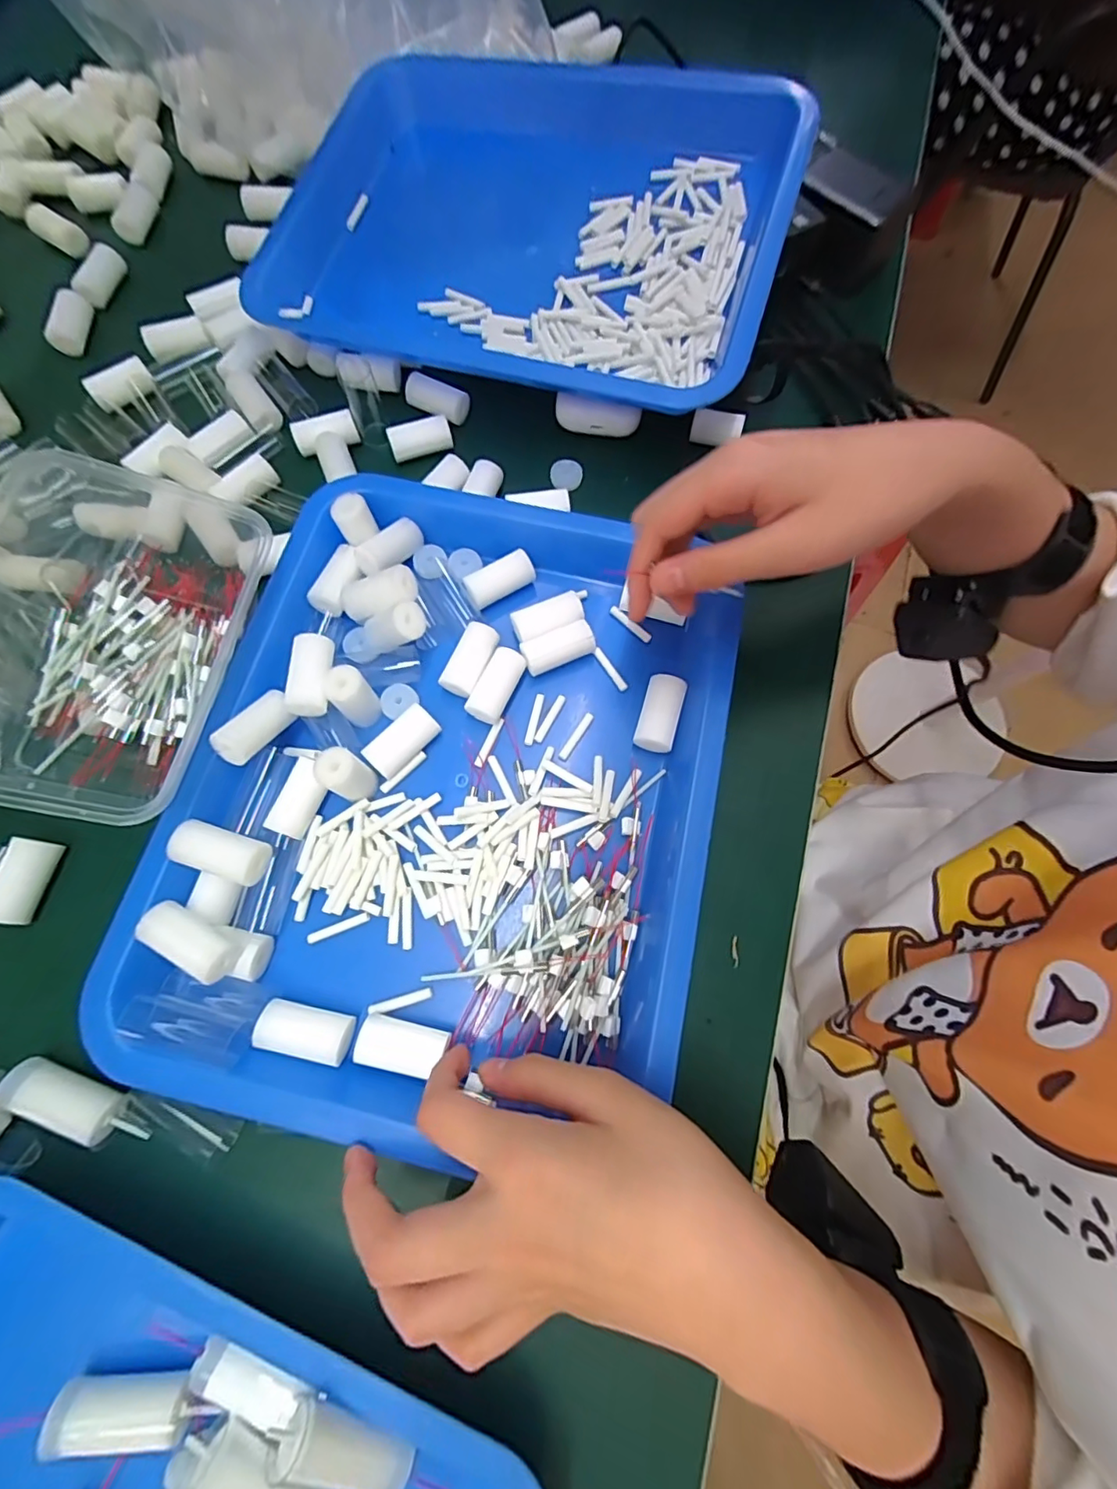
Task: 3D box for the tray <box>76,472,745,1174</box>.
[{"bbox_3d":[-0.049,0.016,0.283,0.268,0.039,0.321,11,73,3],"label":"tray"}]

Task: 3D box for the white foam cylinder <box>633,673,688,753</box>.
[{"bbox_3d":[0.057,-0.017,0.303,0.022,0.017,0.039,13,74,3],"label":"white foam cylinder"}]

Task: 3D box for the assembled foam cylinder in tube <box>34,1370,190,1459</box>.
[{"bbox_3d":[-0.170,0.261,0.211,0.050,0.022,0.017,-3,73,-2],"label":"assembled foam cylinder in tube"}]

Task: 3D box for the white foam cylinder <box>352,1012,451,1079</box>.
[{"bbox_3d":[-0.073,0.141,0.253,0.041,0.015,0.020,12,74,3],"label":"white foam cylinder"}]

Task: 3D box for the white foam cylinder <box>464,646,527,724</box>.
[{"bbox_3d":[-0.035,-0.034,0.307,0.020,0.014,0.042,24,74,6],"label":"white foam cylinder"}]

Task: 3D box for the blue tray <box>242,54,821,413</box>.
[{"bbox_3d":[-0.035,-0.349,0.364,0.355,0.069,0.246,17,74,4],"label":"blue tray"}]

